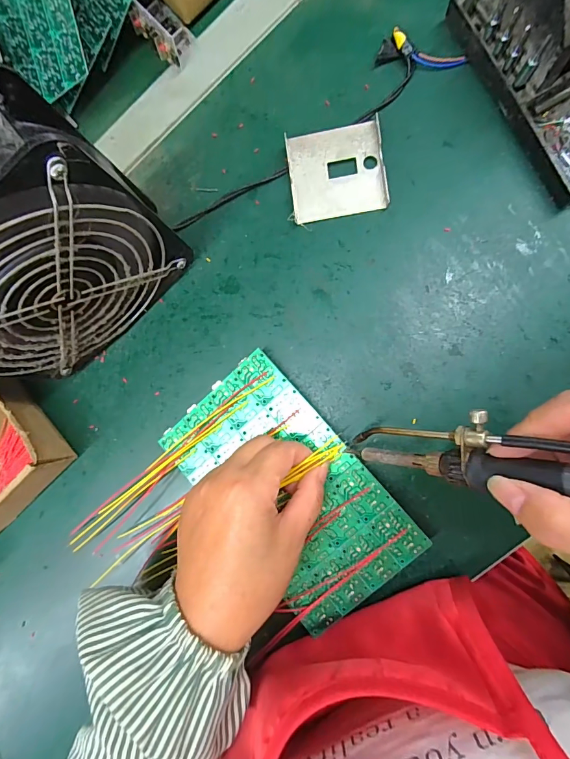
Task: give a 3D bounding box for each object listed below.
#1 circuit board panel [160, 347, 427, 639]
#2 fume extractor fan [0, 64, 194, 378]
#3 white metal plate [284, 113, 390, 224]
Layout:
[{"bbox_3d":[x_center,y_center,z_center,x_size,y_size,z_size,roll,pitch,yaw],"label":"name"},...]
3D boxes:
[{"bbox_3d":[0.001,0.076,0.268,0.099,0.009,0.175,-43,82,5],"label":"circuit board panel"},{"bbox_3d":[-0.149,-0.070,0.240,0.146,0.154,0.059,-41,82,5],"label":"fume extractor fan"},{"bbox_3d":[0.038,-0.153,0.286,0.068,0.008,0.064,-7,86,9],"label":"white metal plate"}]

